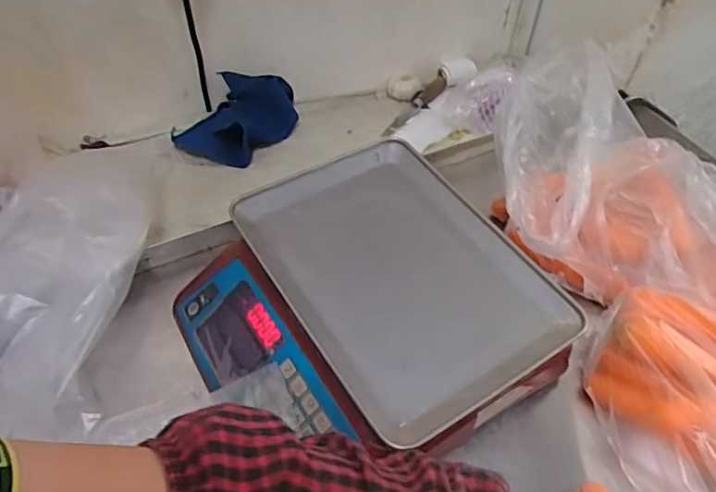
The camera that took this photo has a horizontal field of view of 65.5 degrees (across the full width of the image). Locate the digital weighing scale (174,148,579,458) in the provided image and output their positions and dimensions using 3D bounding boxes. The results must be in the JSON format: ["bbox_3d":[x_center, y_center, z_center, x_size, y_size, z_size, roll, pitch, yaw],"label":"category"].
[{"bbox_3d":[0.003,0.070,0.601,0.333,0.105,0.329,-27,56,-23],"label":"digital weighing scale"}]

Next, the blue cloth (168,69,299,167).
[{"bbox_3d":[-0.187,-0.210,0.894,0.138,0.076,0.186,31,55,22],"label":"blue cloth"}]

